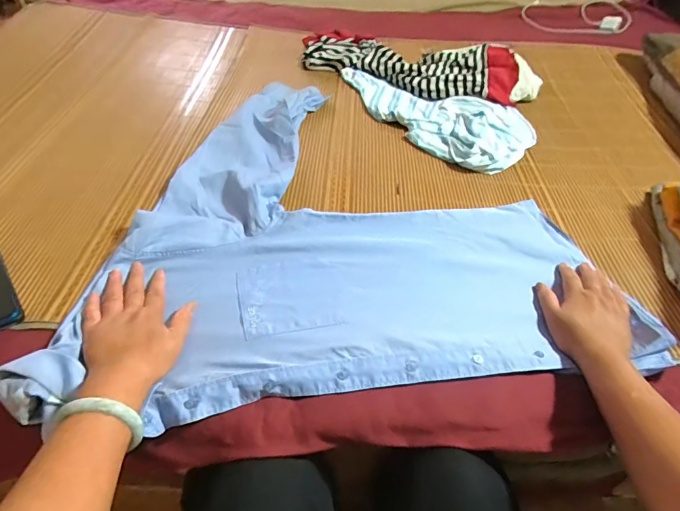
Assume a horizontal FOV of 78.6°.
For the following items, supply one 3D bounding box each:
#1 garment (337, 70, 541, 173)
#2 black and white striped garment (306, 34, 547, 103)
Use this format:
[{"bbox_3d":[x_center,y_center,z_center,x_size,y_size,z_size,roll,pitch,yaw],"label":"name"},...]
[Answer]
[{"bbox_3d":[0.189,-0.323,0.889,0.442,0.030,0.240,37,53,25],"label":"garment"},{"bbox_3d":[0.186,-0.475,1.006,0.567,0.070,0.230,21,48,13],"label":"black and white striped garment"}]

